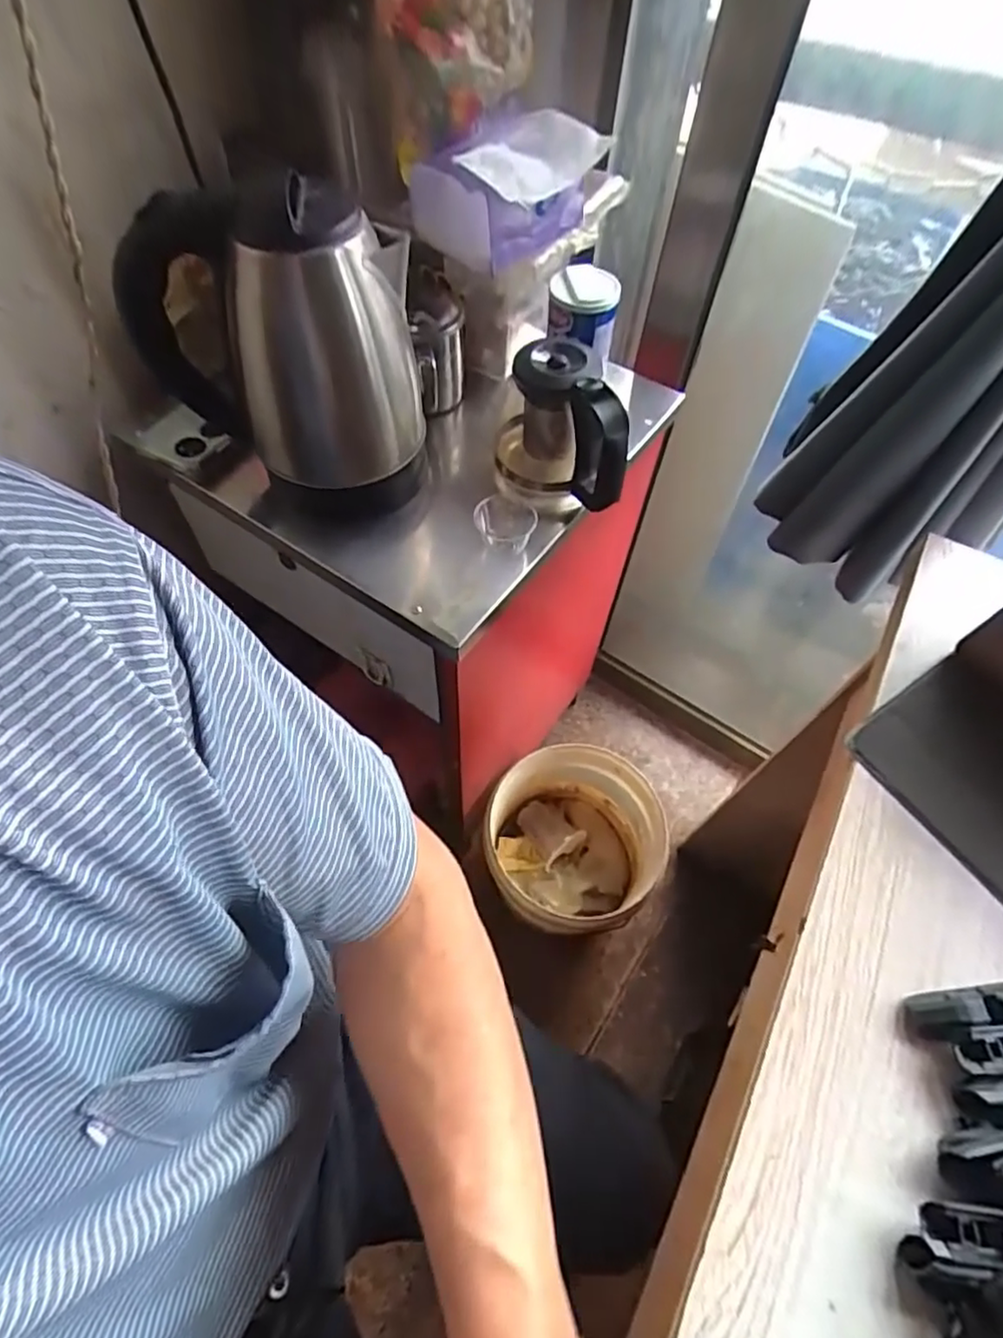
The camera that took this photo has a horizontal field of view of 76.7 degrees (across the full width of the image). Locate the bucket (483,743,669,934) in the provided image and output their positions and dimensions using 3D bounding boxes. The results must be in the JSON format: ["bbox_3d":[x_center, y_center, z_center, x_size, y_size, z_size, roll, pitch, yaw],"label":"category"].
[{"bbox_3d":[0.106,0.284,0.996,0.249,0.210,0.257,1,59,-1],"label":"bucket"}]

